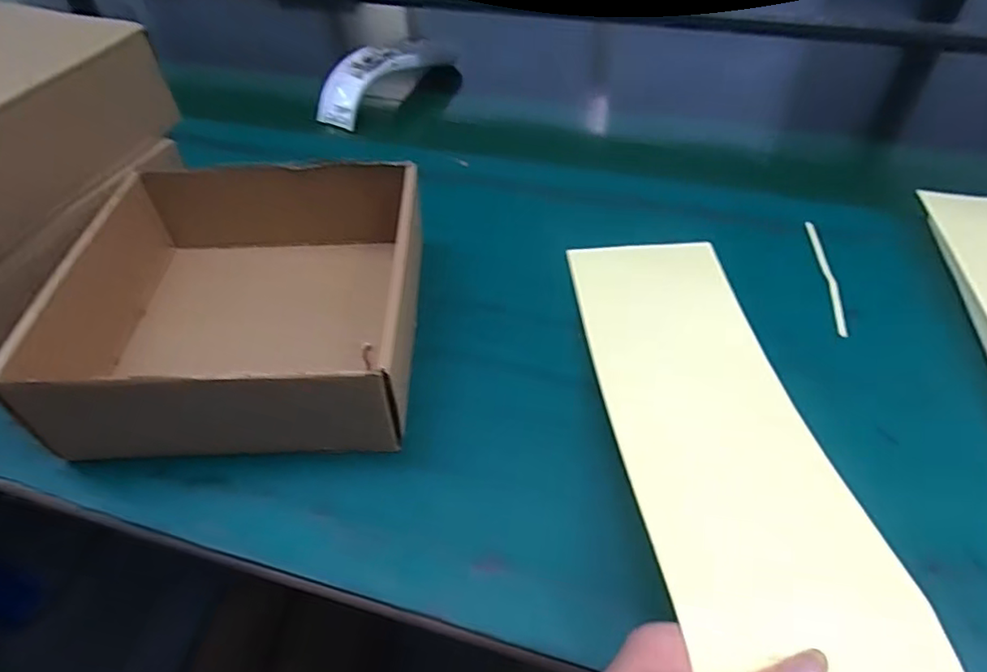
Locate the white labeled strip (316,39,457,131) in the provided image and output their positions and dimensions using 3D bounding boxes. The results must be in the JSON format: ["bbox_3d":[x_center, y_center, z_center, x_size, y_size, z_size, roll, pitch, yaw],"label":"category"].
[{"bbox_3d":[-0.118,-0.281,0.641,0.044,0.048,0.166,29,55,25],"label":"white labeled strip"}]

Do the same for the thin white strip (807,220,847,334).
[{"bbox_3d":[0.239,-0.044,0.430,0.009,0.004,0.120,5,49,8],"label":"thin white strip"}]

